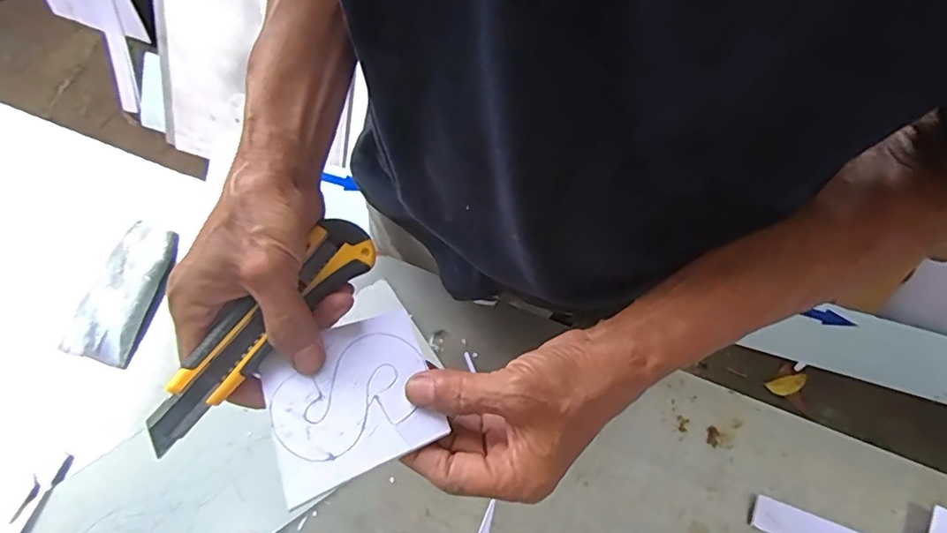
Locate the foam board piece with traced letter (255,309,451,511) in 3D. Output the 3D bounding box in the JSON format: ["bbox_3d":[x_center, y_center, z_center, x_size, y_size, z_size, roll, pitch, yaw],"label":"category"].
[{"bbox_3d":[-0.068,0.073,0.304,0.089,0.007,0.084,-18,62,-18],"label":"foam board piece with traced letter"}]

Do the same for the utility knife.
[{"bbox_3d":[-0.117,0.031,0.306,0.033,0.012,0.156,36,62,8],"label":"utility knife"}]

